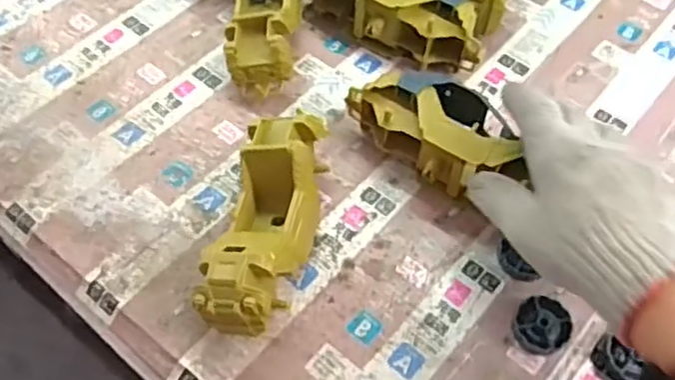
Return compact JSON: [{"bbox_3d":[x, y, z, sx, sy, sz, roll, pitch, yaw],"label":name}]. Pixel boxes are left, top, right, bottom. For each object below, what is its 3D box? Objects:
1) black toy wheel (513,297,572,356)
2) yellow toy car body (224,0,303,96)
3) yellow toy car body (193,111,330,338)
[{"bbox_3d":[0.138,0.091,0.459,0.037,0.012,0.039,0,57,-1],"label":"black toy wheel"},{"bbox_3d":[-0.067,-0.156,0.586,0.071,0.063,0.162,1,57,-1],"label":"yellow toy car body"},{"bbox_3d":[-0.046,0.022,0.473,0.063,0.061,0.164,10,58,6],"label":"yellow toy car body"}]

